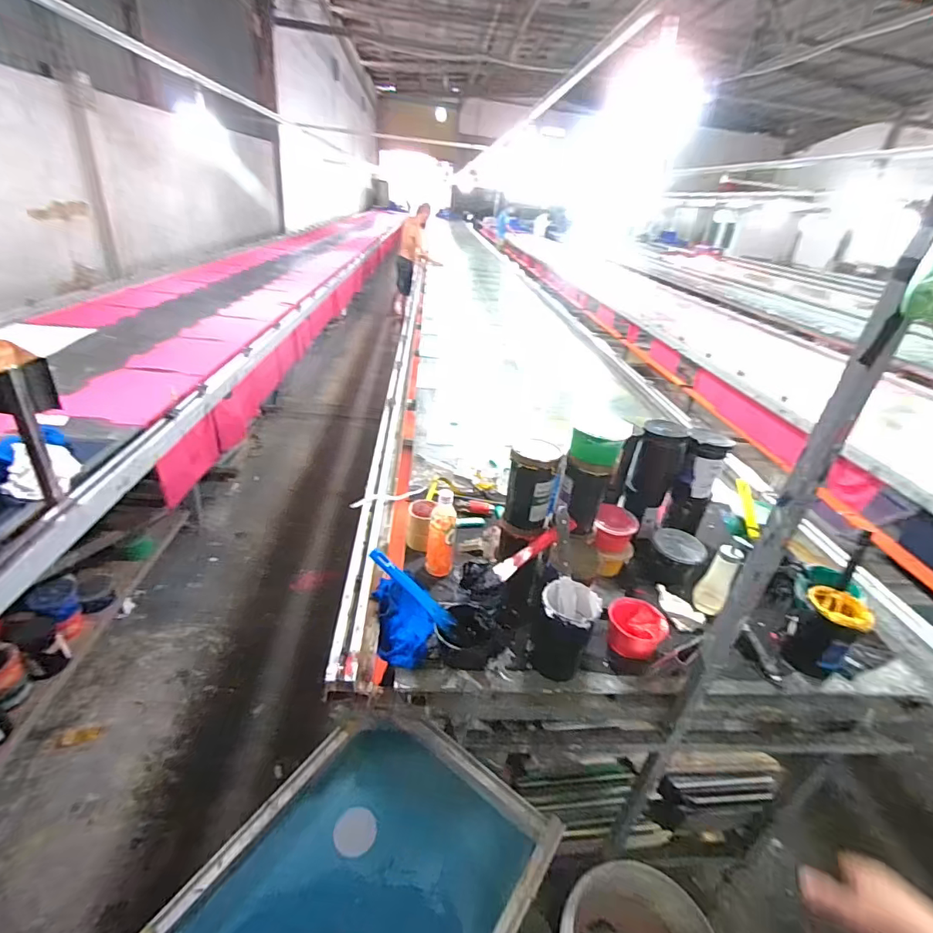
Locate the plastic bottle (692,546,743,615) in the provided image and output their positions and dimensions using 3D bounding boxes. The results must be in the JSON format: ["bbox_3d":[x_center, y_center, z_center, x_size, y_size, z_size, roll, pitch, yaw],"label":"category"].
[{"bbox_3d":[0.563,0.255,1.082,0.059,0.166,0.063,23,33,28],"label":"plastic bottle"}]

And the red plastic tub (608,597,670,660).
[{"bbox_3d":[0.352,0.333,0.998,0.112,0.062,0.122,5,29,-3],"label":"red plastic tub"}]

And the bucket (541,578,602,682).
[{"bbox_3d":[0.187,0.311,0.920,0.099,0.162,0.099,5,29,-3],"label":"bucket"}]

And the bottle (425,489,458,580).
[{"bbox_3d":[-0.059,0.157,1.114,0.066,0.205,0.059,5,29,-2],"label":"bottle"}]

